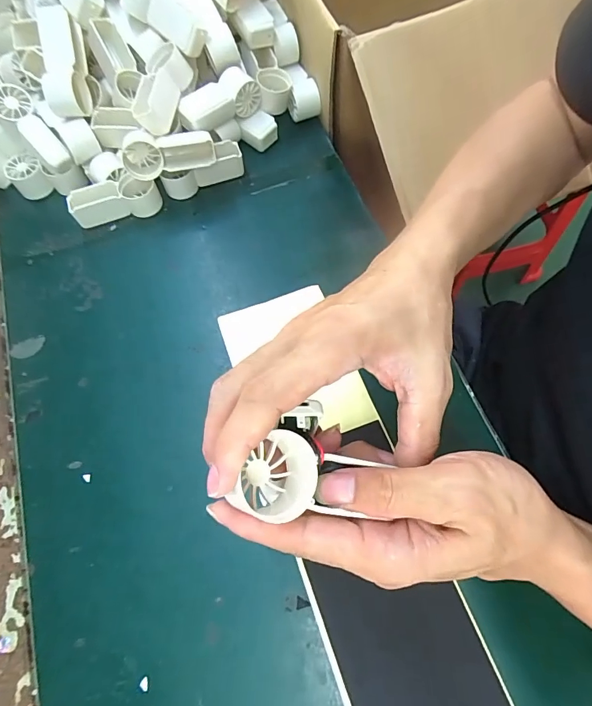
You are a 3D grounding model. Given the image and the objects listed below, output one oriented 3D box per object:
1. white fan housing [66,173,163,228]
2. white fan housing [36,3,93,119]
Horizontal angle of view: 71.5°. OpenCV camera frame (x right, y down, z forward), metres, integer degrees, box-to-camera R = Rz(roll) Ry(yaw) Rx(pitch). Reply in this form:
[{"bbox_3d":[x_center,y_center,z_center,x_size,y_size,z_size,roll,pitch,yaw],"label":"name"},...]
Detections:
[{"bbox_3d":[-0.194,-0.164,0.441,0.090,0.033,0.032,-16,68,-4],"label":"white fan housing"},{"bbox_3d":[-0.235,-0.288,0.408,0.045,0.033,0.097,-8,99,0],"label":"white fan housing"}]

